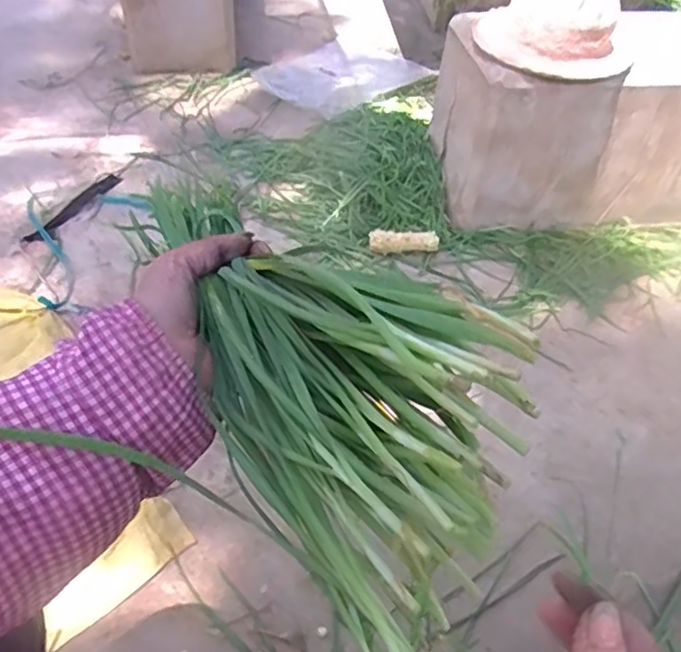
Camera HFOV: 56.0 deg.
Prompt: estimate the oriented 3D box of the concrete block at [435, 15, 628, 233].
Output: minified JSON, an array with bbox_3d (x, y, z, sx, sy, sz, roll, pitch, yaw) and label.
[{"bbox_3d":[0.331,-0.383,1.222,0.265,0.299,0.256,-3,47,-7],"label":"concrete block"}]

